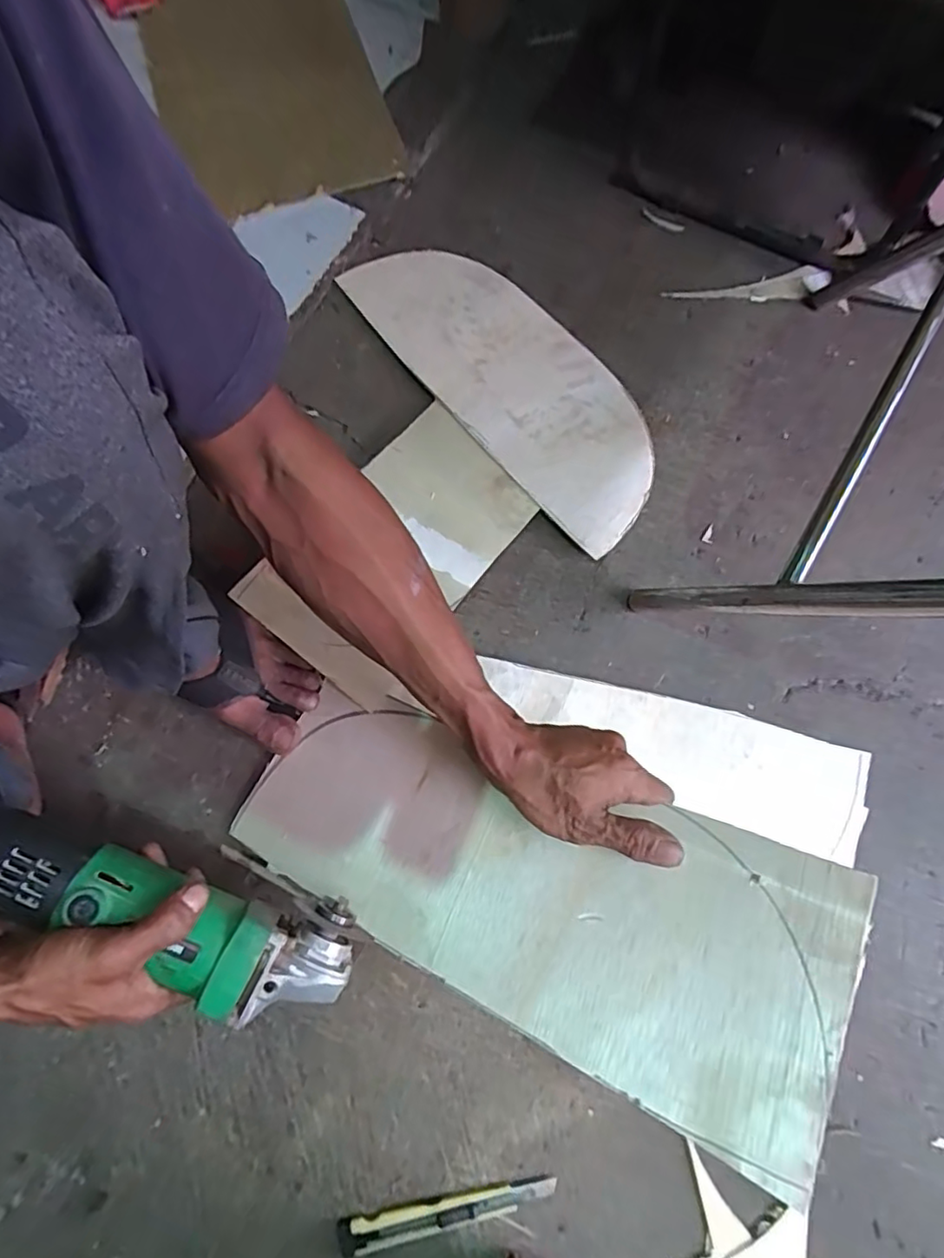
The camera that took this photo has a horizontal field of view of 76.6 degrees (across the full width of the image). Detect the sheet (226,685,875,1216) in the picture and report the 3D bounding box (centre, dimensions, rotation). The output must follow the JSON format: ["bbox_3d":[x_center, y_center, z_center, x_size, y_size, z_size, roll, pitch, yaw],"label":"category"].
[{"bbox_3d":[0.013,0.163,0.420,0.429,0.012,0.159,15,68,30],"label":"sheet"}]

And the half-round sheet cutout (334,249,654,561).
[{"bbox_3d":[0.039,-0.264,0.610,0.154,0.008,0.398,-39,77,-10],"label":"half-round sheet cutout"}]

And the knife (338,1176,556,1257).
[{"bbox_3d":[-0.018,0.431,0.440,0.158,0.007,0.021,-12,74,-3],"label":"knife"}]

